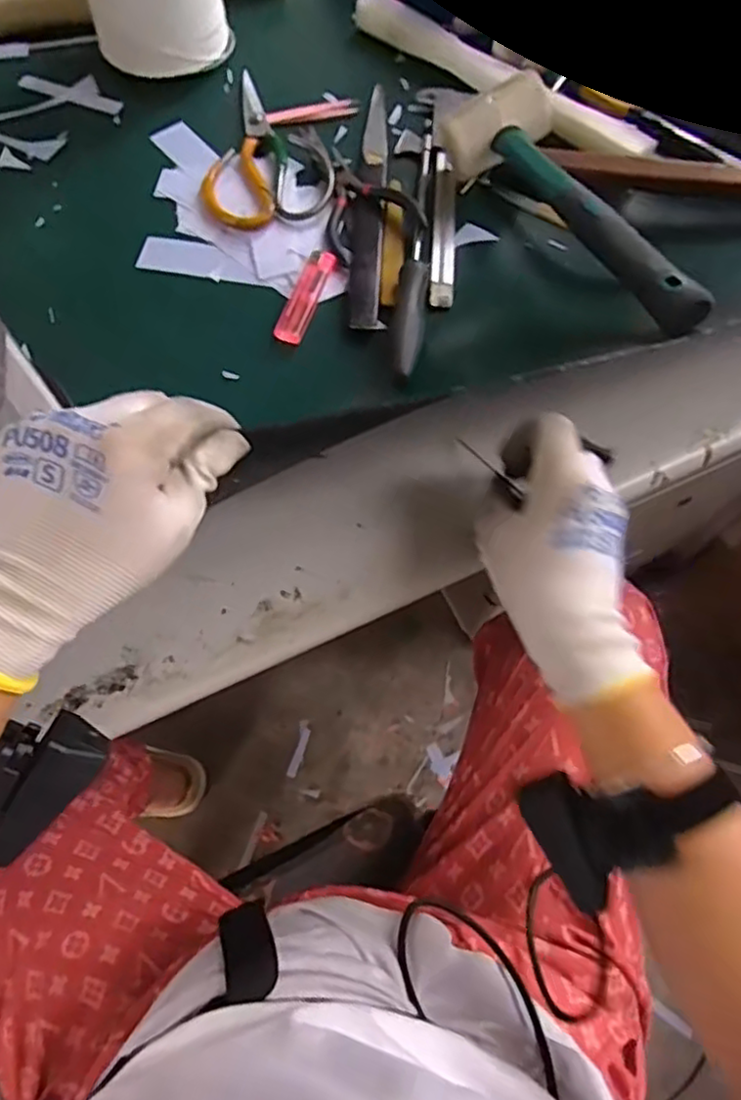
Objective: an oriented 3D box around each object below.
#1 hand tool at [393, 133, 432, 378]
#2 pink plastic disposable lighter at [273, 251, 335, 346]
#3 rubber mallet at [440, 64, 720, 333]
[{"bbox_3d":[0.037,-0.229,0.488,0.021,0.022,0.250,7,68,3],"label":"hand tool"},{"bbox_3d":[-0.047,-0.186,0.483,0.021,0.010,0.080,19,69,8],"label":"pink plastic disposable lighter"},{"bbox_3d":[0.128,-0.225,0.423,0.072,0.051,0.269,-16,55,-6],"label":"rubber mallet"}]

